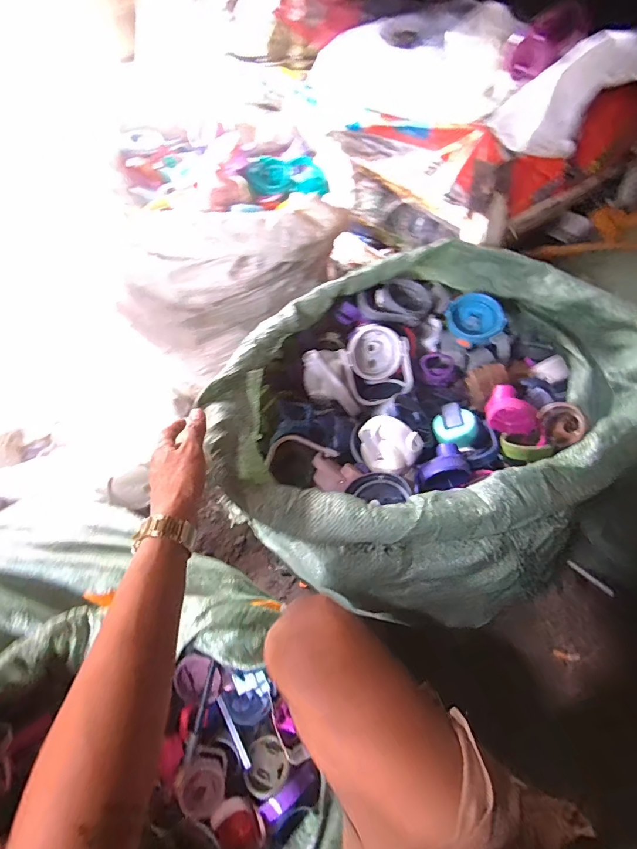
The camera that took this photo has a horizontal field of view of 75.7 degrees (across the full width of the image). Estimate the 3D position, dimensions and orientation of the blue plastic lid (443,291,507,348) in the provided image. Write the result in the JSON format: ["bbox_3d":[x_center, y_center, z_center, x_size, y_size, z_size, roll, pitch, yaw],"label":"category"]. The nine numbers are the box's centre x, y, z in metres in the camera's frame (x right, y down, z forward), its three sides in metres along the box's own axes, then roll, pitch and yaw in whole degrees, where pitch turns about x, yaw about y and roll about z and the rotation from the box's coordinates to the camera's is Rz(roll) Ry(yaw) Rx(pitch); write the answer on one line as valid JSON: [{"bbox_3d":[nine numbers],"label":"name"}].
[{"bbox_3d":[0.276,-0.191,0.727,0.090,0.031,0.092,-3,82,18],"label":"blue plastic lid"}]

